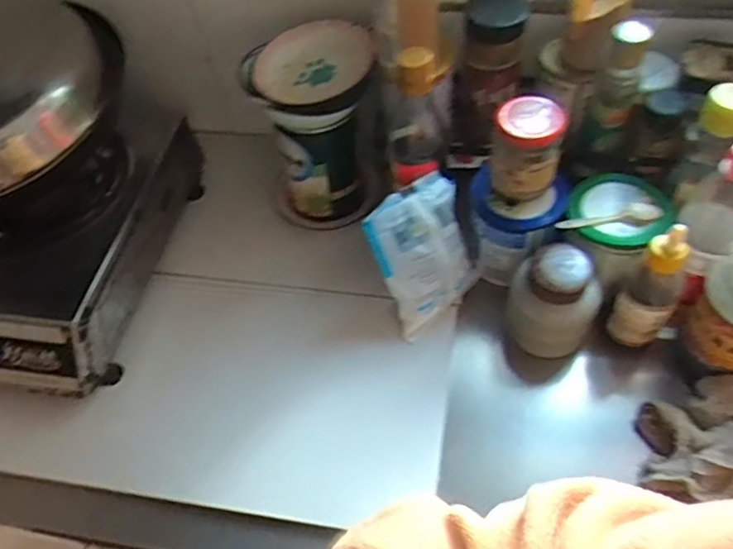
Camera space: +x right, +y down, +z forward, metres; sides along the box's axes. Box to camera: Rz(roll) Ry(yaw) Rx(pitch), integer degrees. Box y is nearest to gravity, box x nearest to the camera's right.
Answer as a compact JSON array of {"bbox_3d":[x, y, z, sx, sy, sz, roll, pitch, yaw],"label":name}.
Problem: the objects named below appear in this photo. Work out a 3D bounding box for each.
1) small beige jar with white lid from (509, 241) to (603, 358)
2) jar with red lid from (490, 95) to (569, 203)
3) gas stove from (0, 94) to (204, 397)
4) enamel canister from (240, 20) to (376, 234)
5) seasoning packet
[{"bbox_3d":[0.202,0.028,0.659,0.090,0.102,0.076,20,58,18],"label":"small beige jar with white lid"},{"bbox_3d":[0.167,-0.133,0.648,0.066,0.092,0.072,-2,54,3],"label":"jar with red lid"},{"bbox_3d":[-0.398,-0.044,0.742,0.289,0.117,0.357,6,55,8],"label":"gas stove"},{"bbox_3d":[-0.055,-0.164,0.763,0.137,0.237,0.126,-2,54,3],"label":"enamel canister"},{"bbox_3d":[0.064,-0.022,0.673,0.117,0.156,0.040,-33,26,-11],"label":"seasoning packet"}]

